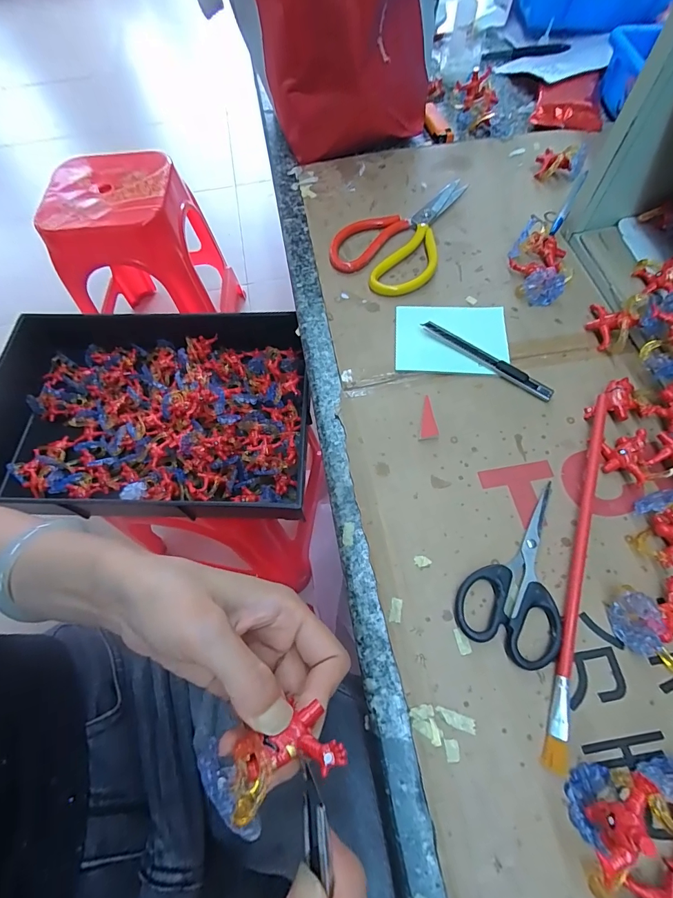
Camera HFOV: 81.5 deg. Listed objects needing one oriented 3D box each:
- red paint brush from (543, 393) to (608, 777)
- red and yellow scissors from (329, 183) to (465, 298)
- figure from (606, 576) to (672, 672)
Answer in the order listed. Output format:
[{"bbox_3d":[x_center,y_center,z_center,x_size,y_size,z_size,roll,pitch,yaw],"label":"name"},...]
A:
[{"bbox_3d":[0.171,0.073,0.271,0.013,0.015,0.258,18,67,11],"label":"red paint brush"},{"bbox_3d":[0.065,-0.238,0.423,0.111,0.014,0.182,21,67,12],"label":"red and yellow scissors"},{"bbox_3d":[0.211,0.111,0.244,0.058,0.029,0.054,-10,64,-2],"label":"figure"}]

